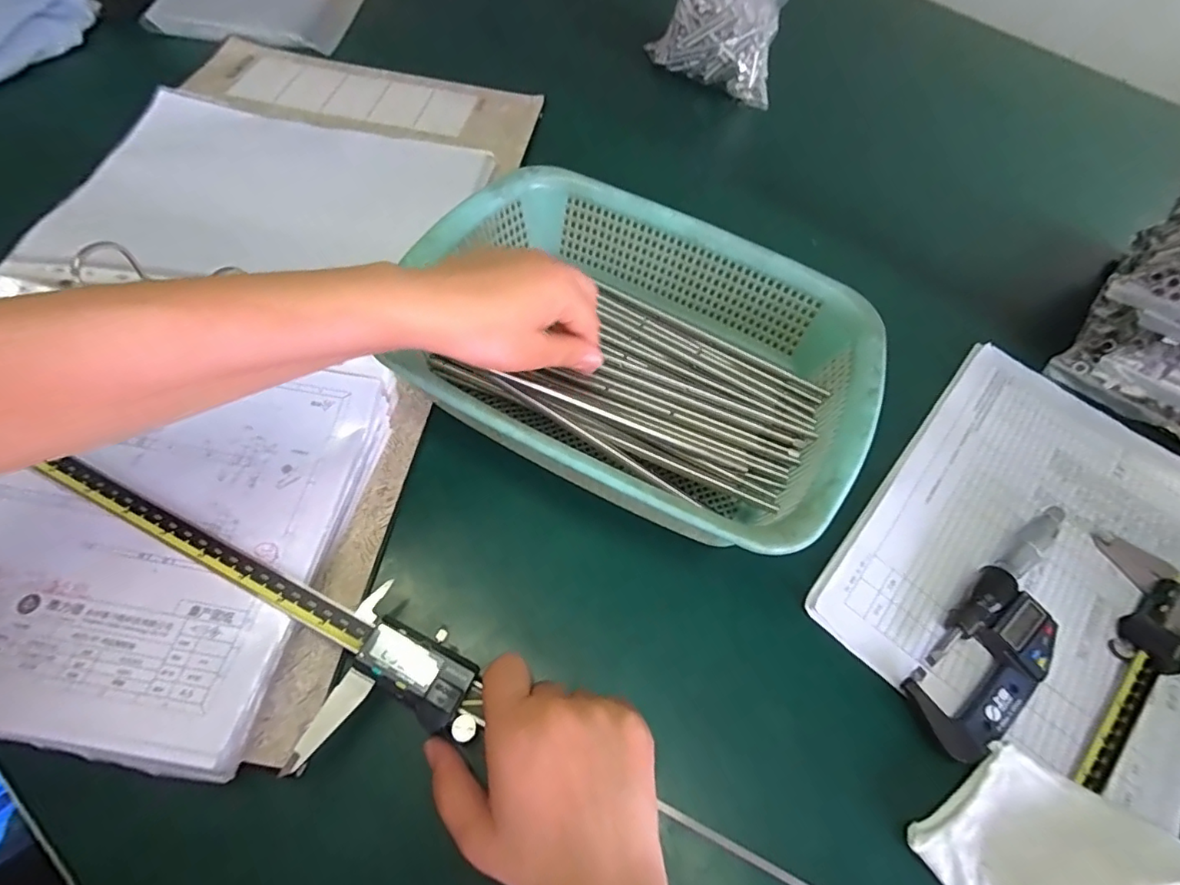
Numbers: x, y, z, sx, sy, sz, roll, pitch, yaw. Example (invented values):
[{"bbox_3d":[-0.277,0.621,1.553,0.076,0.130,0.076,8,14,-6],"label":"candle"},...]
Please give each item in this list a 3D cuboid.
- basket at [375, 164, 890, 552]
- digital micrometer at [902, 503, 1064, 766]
[{"bbox_3d":[0.028,-0.060,0.375,0.304,0.076,0.222,27,61,9],"label":"basket"},{"bbox_3d":[0.258,0.111,0.335,0.183,0.019,0.053,-38,71,-24],"label":"digital micrometer"}]

